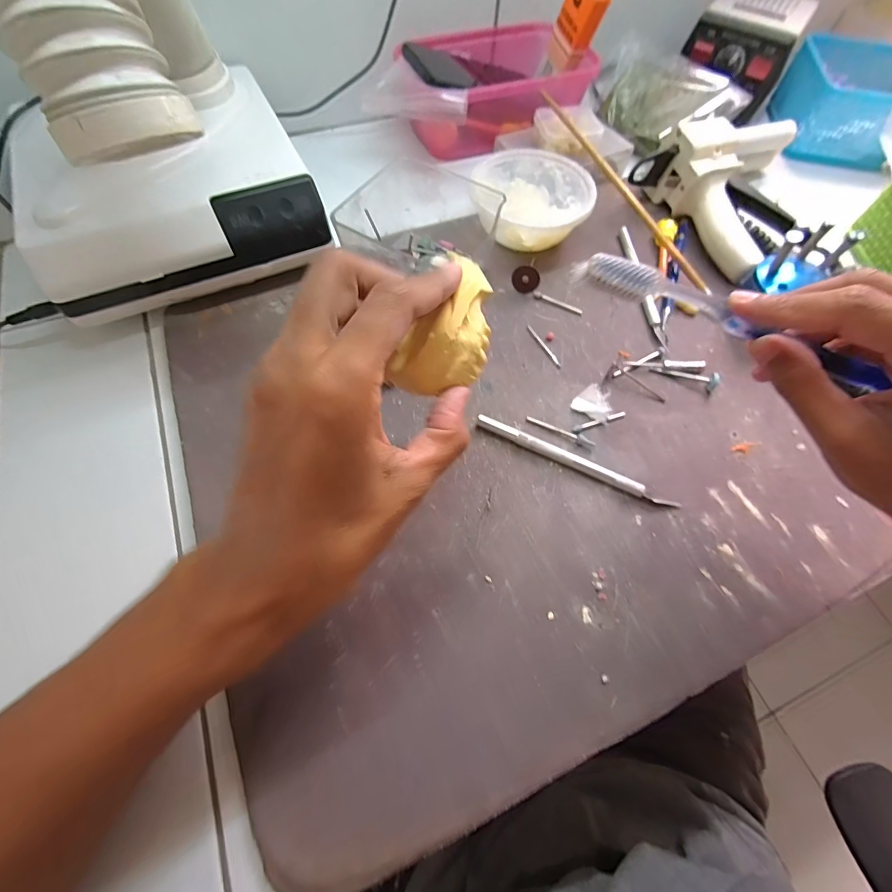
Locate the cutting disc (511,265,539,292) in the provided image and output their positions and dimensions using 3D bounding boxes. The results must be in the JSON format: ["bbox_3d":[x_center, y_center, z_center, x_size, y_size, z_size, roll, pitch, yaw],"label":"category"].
[{"bbox_3d":[0.065,-0.137,0.337,0.021,0.021,0.004,-11,24,20],"label":"cutting disc"}]

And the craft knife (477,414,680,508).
[{"bbox_3d":[0.084,0.010,0.270,0.136,0.010,0.008,24,66,9],"label":"craft knife"}]

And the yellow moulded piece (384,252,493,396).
[{"bbox_3d":[0.001,-0.052,0.189,0.035,0.030,0.061,20,104,-24],"label":"yellow moulded piece"}]

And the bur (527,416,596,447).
[{"bbox_3d":[0.079,-0.011,0.284,0.049,0.004,0.006,28,66,11],"label":"bur"}]

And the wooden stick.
[{"bbox_3d":[0.155,-0.223,0.359,0.008,0.011,0.230,-31,81,-15],"label":"wooden stick"}]

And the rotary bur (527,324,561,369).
[{"bbox_3d":[0.076,-0.079,0.317,0.005,0.004,0.045,-25,67,-13],"label":"rotary bur"}]

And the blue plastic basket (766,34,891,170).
[{"bbox_3d":[0.446,-0.370,0.443,0.134,0.059,0.124,10,64,3],"label":"blue plastic basket"}]

